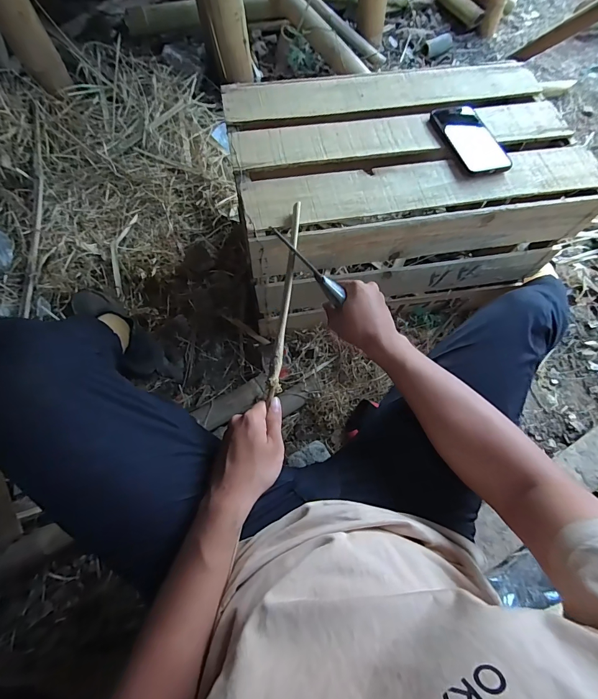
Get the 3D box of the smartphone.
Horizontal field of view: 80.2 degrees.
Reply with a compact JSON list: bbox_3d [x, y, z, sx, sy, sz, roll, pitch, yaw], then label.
[{"bbox_3d":[0.281,-0.354,0.591,0.085,0.013,0.165,-10,67,-7],"label":"smartphone"}]

